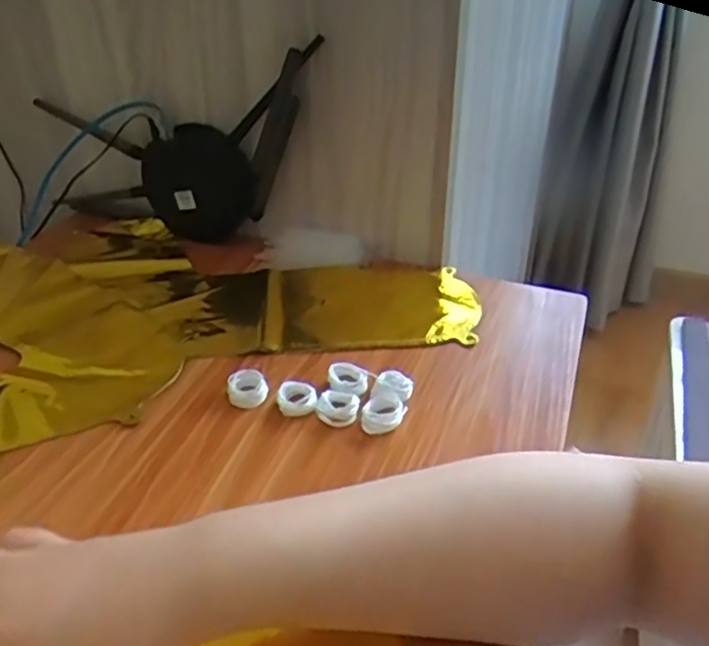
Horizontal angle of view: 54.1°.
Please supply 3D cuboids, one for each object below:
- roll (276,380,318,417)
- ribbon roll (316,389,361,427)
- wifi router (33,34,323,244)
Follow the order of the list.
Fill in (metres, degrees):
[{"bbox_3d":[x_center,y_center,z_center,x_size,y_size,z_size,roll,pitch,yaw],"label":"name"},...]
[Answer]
[{"bbox_3d":[-0.042,0.055,0.503,0.028,0.010,0.030,1,34,-1],"label":"roll"},{"bbox_3d":[-0.012,0.059,0.496,0.030,0.008,0.028,1,34,-1],"label":"ribbon roll"},{"bbox_3d":[-0.178,-0.164,0.694,0.348,0.168,0.034,-10,27,29],"label":"wifi router"}]

